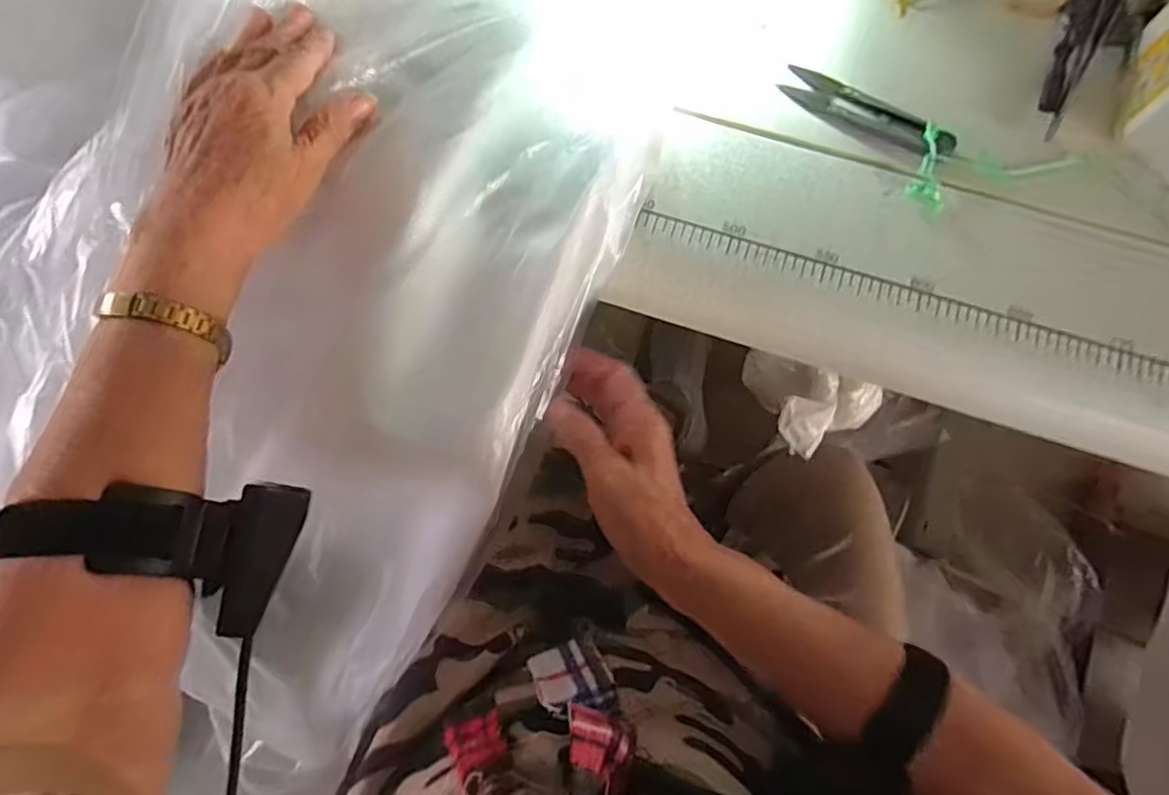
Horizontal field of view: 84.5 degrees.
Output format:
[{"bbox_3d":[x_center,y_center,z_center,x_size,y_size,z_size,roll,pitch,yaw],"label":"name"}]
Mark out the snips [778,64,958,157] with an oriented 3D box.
[{"bbox_3d":[0.155,-0.157,0.355,0.095,0.009,0.028,35,77,9],"label":"snips"}]

